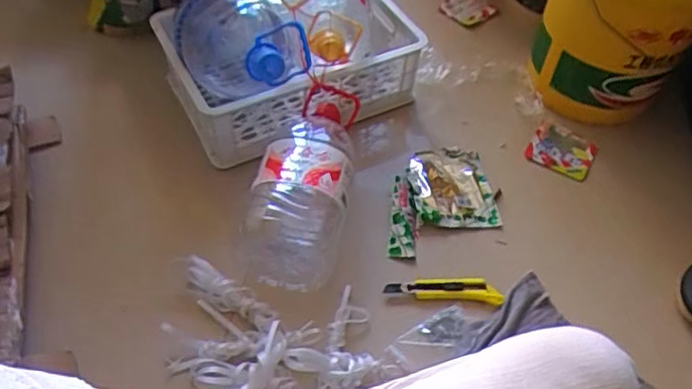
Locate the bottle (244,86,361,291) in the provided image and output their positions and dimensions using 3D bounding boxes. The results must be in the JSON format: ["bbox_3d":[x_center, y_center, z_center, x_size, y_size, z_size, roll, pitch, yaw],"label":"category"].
[{"bbox_3d":[-0.063,-0.042,1.037,0.149,0.152,0.394,8,51,2],"label":"bottle"}]

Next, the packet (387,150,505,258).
[{"bbox_3d":[0.171,0.009,1.094,0.215,0.030,0.218,-4,52,-8],"label":"packet"}]

